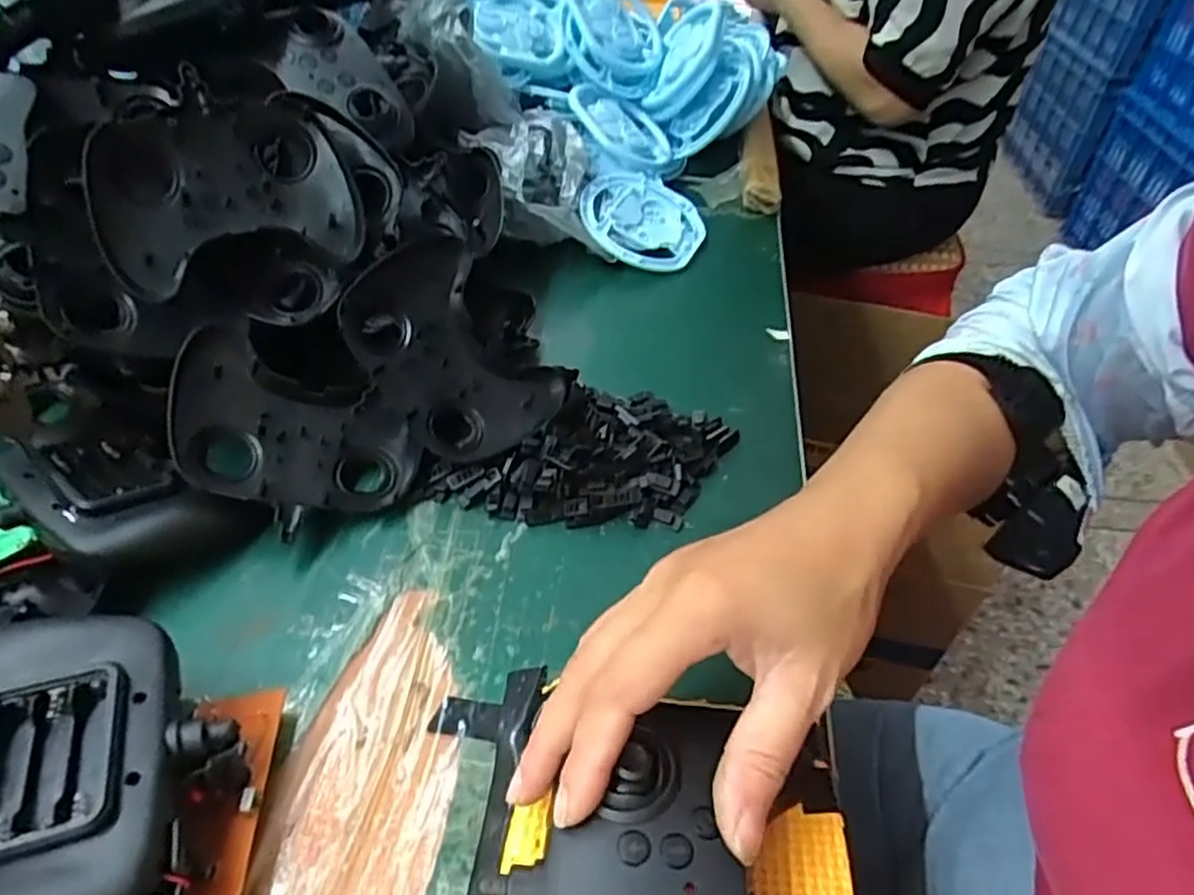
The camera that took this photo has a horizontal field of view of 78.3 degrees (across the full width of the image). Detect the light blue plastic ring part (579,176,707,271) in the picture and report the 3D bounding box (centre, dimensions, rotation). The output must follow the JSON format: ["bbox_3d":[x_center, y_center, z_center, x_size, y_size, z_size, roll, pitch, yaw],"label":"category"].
[{"bbox_3d":[0.037,-0.184,0.592,0.099,0.016,0.112,21,52,-8],"label":"light blue plastic ring part"}]

